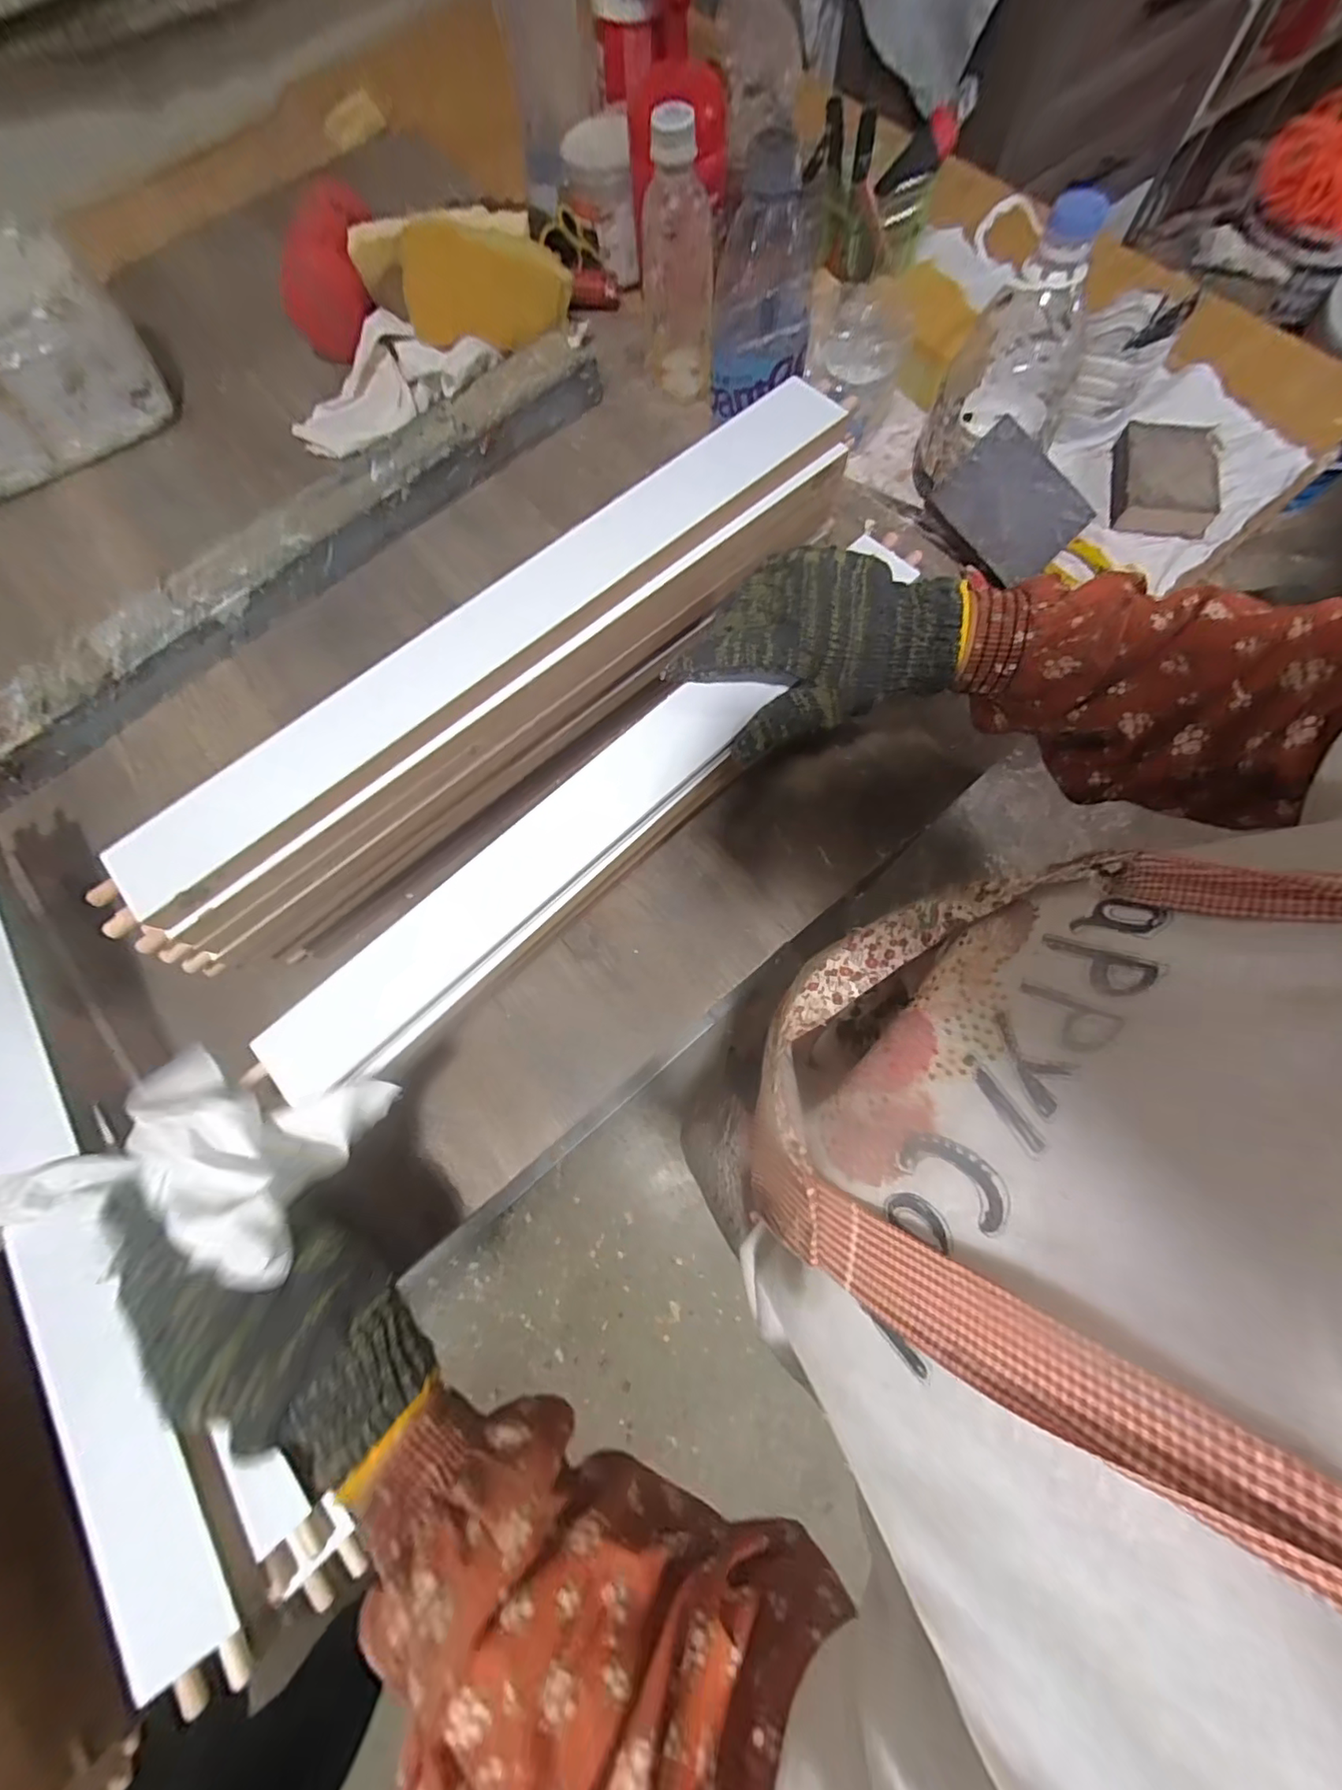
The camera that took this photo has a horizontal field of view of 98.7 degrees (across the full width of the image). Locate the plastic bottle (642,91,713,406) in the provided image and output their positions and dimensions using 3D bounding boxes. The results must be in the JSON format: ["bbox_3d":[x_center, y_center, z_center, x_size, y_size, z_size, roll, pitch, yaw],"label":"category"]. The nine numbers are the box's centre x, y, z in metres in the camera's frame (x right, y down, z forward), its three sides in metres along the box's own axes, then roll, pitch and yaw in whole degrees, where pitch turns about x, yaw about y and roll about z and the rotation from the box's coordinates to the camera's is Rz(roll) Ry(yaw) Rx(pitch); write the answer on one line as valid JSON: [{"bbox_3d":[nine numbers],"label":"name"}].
[{"bbox_3d":[0.006,-0.488,0.453,0.053,0.161,0.054,-5,72,1],"label":"plastic bottle"}]

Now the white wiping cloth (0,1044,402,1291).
[{"bbox_3d":[-0.209,0.113,0.258,0.118,0.063,0.074,9,73,5],"label":"white wiping cloth"}]

